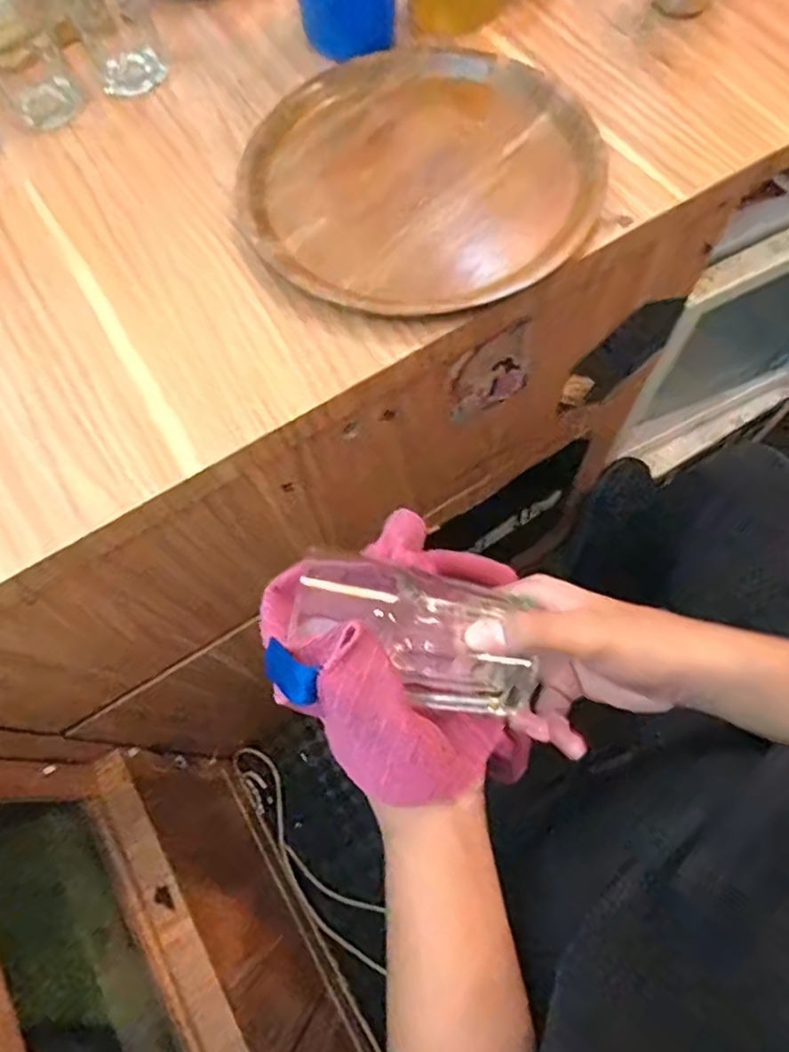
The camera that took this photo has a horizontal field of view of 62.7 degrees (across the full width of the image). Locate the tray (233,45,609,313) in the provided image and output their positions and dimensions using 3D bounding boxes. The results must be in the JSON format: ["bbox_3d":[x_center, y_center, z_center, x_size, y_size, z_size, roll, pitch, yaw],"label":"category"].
[{"bbox_3d":[0.024,-0.297,0.536,0.280,0.026,0.286,-1,68,3],"label":"tray"}]

